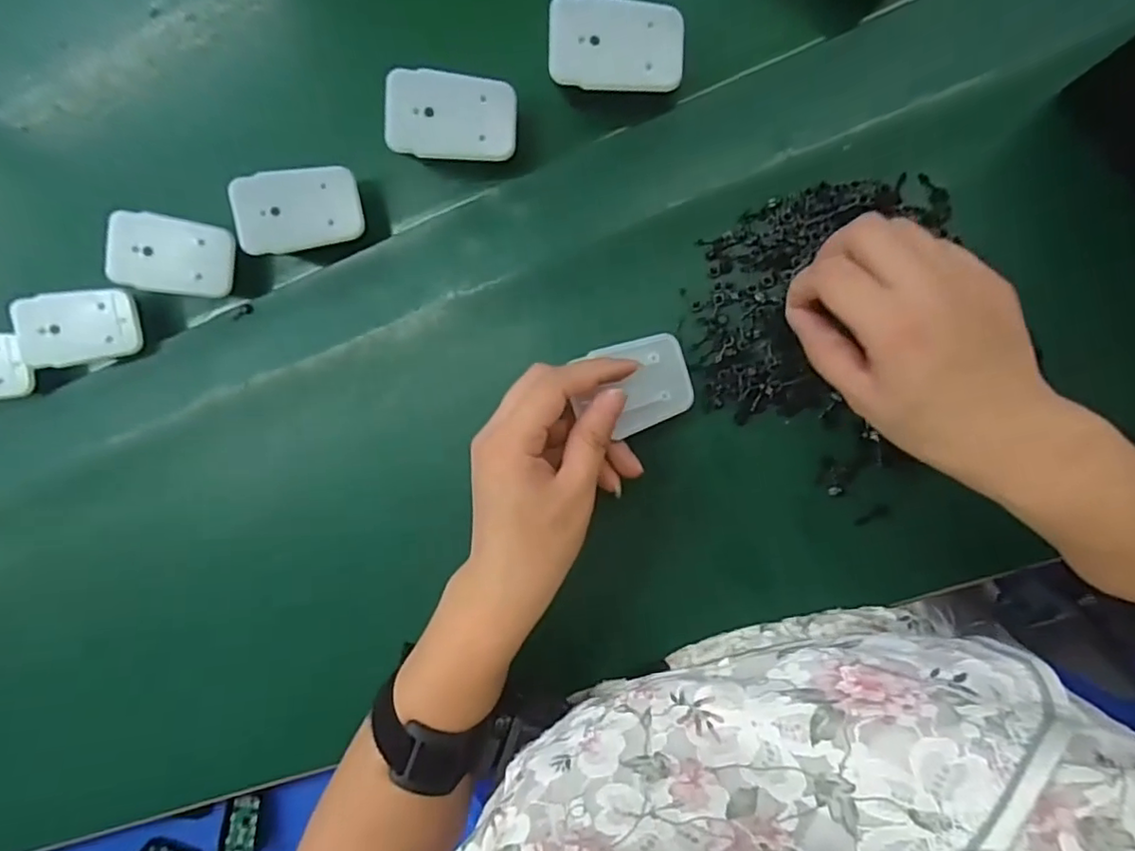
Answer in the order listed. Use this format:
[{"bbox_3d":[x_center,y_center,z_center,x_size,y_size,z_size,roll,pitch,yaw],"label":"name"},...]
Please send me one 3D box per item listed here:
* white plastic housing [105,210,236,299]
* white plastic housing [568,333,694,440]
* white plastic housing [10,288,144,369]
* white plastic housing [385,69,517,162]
[{"bbox_3d":[-0.237,-0.102,0.358,0.065,0.007,0.044,6,95,-18],"label":"white plastic housing"},{"bbox_3d":[0.034,-0.020,0.312,0.063,0.009,0.046,-17,97,-19],"label":"white plastic housing"},{"bbox_3d":[-0.306,-0.061,0.375,0.065,0.008,0.045,-9,108,-15],"label":"white plastic housing"},{"bbox_3d":[-0.062,-0.167,0.323,0.068,0.006,0.043,2,95,-11],"label":"white plastic housing"}]

